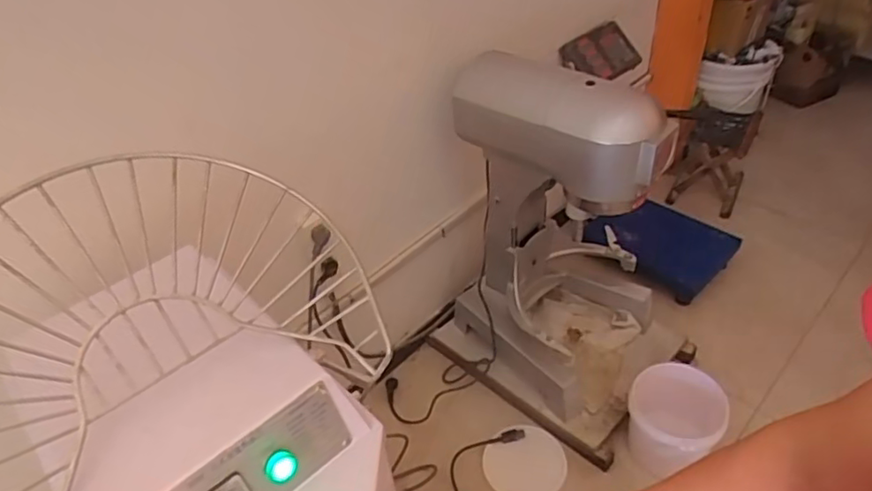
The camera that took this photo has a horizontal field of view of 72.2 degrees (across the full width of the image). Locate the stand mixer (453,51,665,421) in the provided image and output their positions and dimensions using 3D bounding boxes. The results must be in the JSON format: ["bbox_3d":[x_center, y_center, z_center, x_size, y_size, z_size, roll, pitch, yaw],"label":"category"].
[{"bbox_3d":[0.263,-0.032,1.251,0.293,0.718,0.384,-34,47,-28],"label":"stand mixer"}]

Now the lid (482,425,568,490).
[{"bbox_3d":[0.199,0.485,1.323,0.171,0.017,0.155,-33,54,-11],"label":"lid"}]

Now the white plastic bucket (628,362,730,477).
[{"bbox_3d":[0.492,0.374,1.250,0.173,0.188,0.165,-4,40,3],"label":"white plastic bucket"}]

